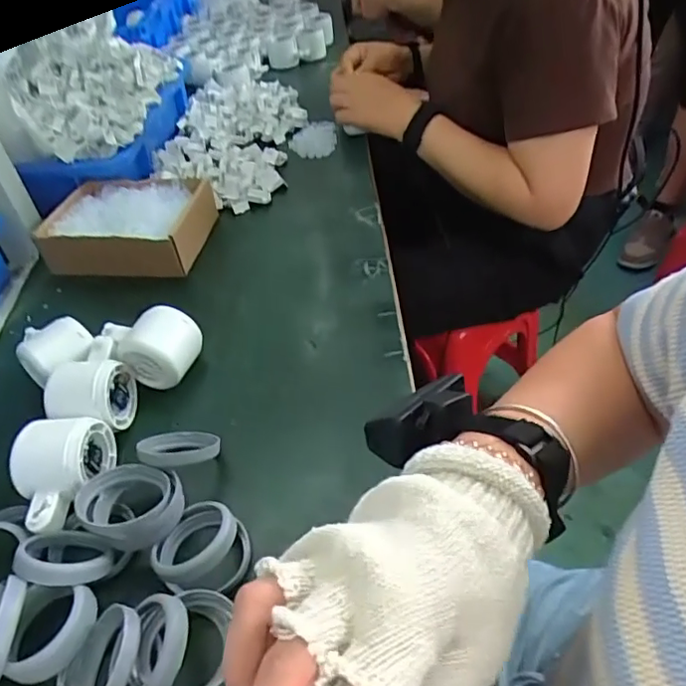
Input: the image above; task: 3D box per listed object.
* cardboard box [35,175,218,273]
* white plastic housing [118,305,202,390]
[{"bbox_3d":[-0.243,-0.142,0.652,0.175,0.044,0.136,2,44,10],"label":"cardboard box"},{"bbox_3d":[-0.159,0.005,0.488,0.059,0.055,0.050,9,46,16],"label":"white plastic housing"}]

